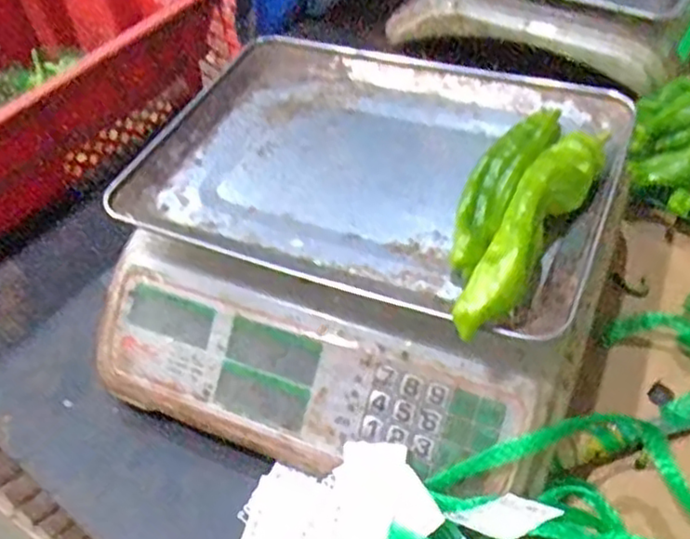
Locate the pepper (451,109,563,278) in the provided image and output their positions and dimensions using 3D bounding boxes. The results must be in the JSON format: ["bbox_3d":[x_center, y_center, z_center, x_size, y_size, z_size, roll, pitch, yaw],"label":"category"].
[{"bbox_3d":[0.105,-0.056,0.464,0.034,0.027,0.156,24,57,23],"label":"pepper"}]

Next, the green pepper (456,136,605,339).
[{"bbox_3d":[0.116,-0.030,0.418,0.030,0.044,0.181,27,58,25],"label":"green pepper"}]

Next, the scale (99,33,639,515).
[{"bbox_3d":[0.016,-0.026,0.512,0.338,0.145,0.323,16,54,18],"label":"scale"}]

